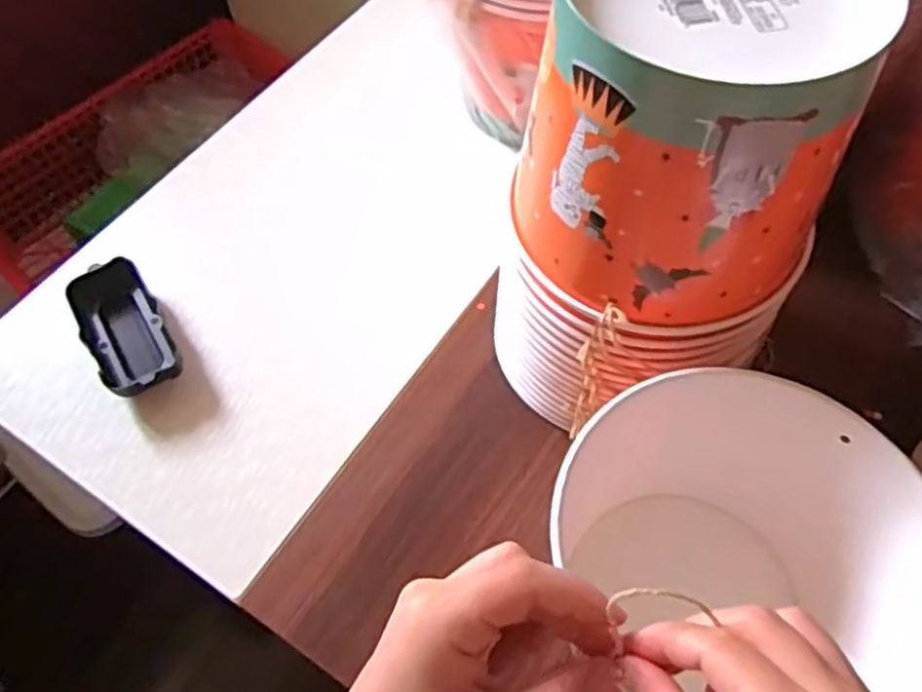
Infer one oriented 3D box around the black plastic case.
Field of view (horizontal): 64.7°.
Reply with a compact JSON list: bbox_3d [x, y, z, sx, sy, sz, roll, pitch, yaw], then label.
[{"bbox_3d":[-0.238,-0.013,0.515,0.051,0.024,0.110,-28,61,-13],"label":"black plastic case"}]

